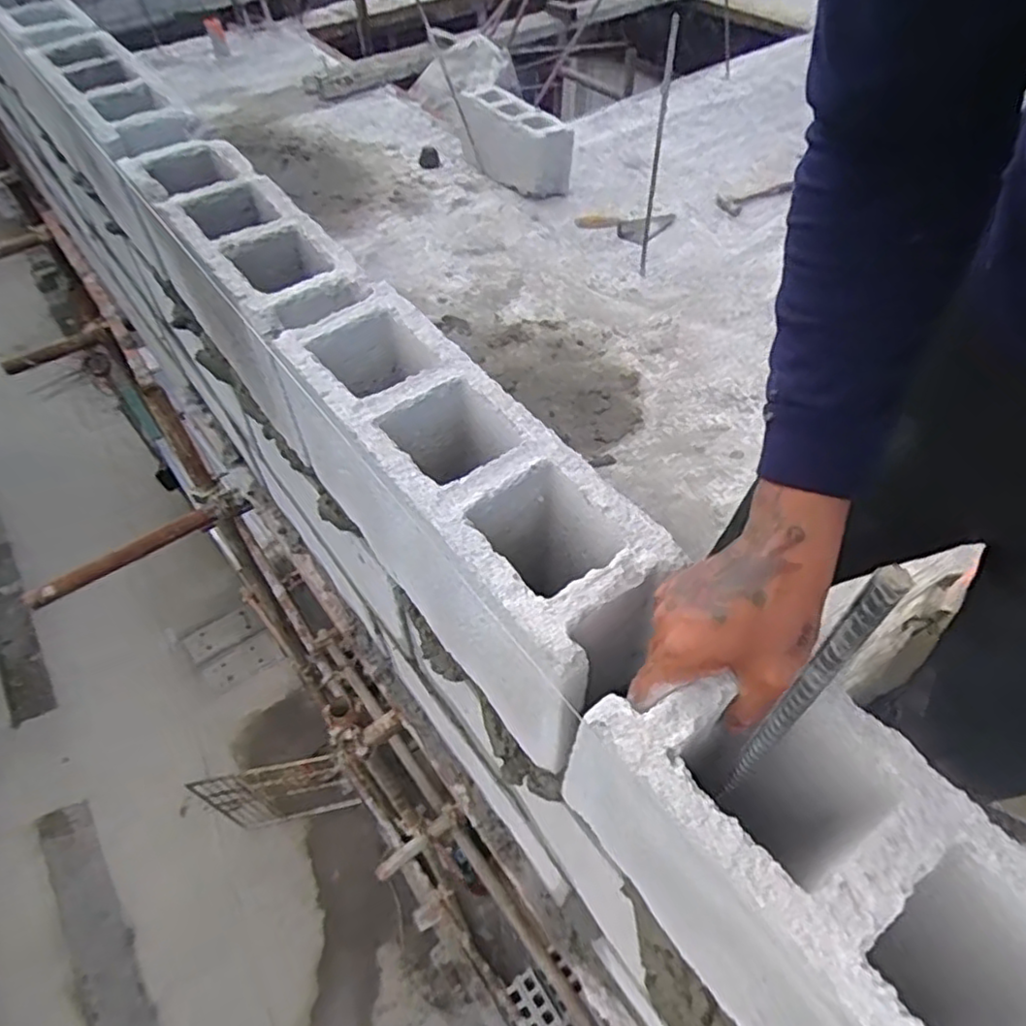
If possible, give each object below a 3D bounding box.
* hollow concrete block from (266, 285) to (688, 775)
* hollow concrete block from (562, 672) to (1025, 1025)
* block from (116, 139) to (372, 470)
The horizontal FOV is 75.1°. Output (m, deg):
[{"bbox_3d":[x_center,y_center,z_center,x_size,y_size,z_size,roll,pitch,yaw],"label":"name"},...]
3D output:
[{"bbox_3d":[-0.041,-0.005,0.543,0.122,0.172,0.376,-30,58,-23],"label":"hollow concrete block"},{"bbox_3d":[0.198,0.237,0.336,0.119,0.159,0.369,-34,59,-22],"label":"hollow concrete block"},{"bbox_3d":[-0.274,-0.241,0.722,0.121,0.165,0.381,-31,58,-23],"label":"block"}]

